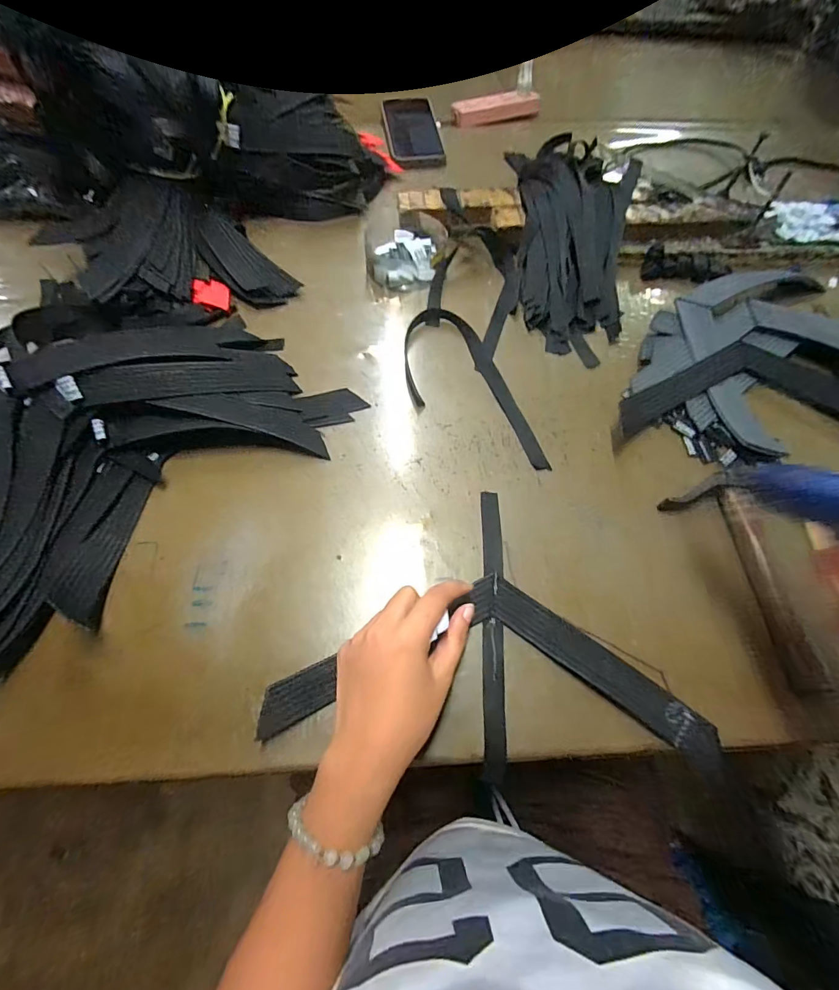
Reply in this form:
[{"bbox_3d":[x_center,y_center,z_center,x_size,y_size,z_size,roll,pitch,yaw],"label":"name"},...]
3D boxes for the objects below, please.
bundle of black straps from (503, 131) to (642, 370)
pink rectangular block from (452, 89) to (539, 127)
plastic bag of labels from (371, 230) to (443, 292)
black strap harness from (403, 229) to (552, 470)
[{"bbox_3d":[0.194,-0.310,0.513,0.154,0.047,0.333,5,78,1],"label":"bundle of black straps"},{"bbox_3d":[0.126,-0.639,0.691,0.147,0.030,0.027,-14,67,-8],"label":"pink rectangular block"},{"bbox_3d":[-0.018,-0.297,0.517,0.080,0.027,0.093,0,66,-2],"label":"plastic bag of labels"},{"bbox_3d":[0.053,-0.176,0.460,0.137,0.031,0.313,-1,66,-2],"label":"black strap harness"}]

